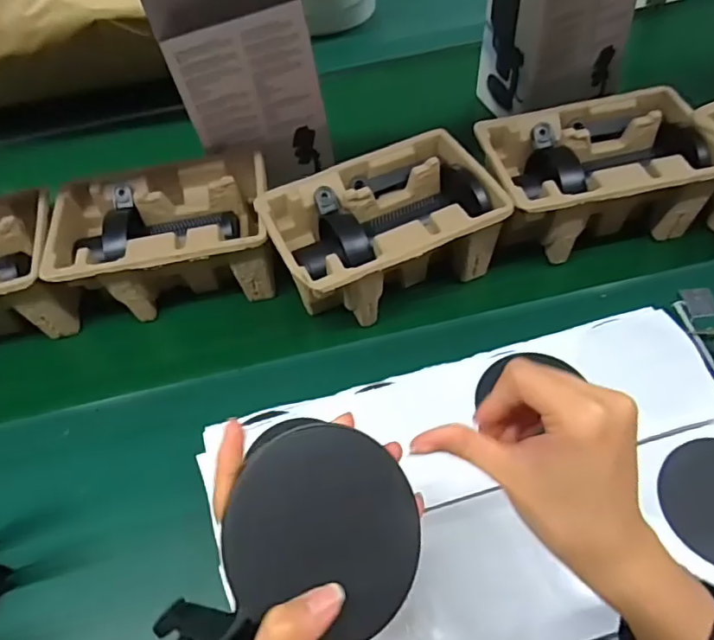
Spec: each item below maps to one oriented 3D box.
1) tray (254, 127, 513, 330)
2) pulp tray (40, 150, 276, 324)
[{"bbox_3d":[0.024,-0.092,0.591,0.222,0.097,0.147,-21,57,-13],"label":"tray"},{"bbox_3d":[-0.207,-0.091,0.621,0.226,0.100,0.144,-9,55,-6],"label":"pulp tray"}]

